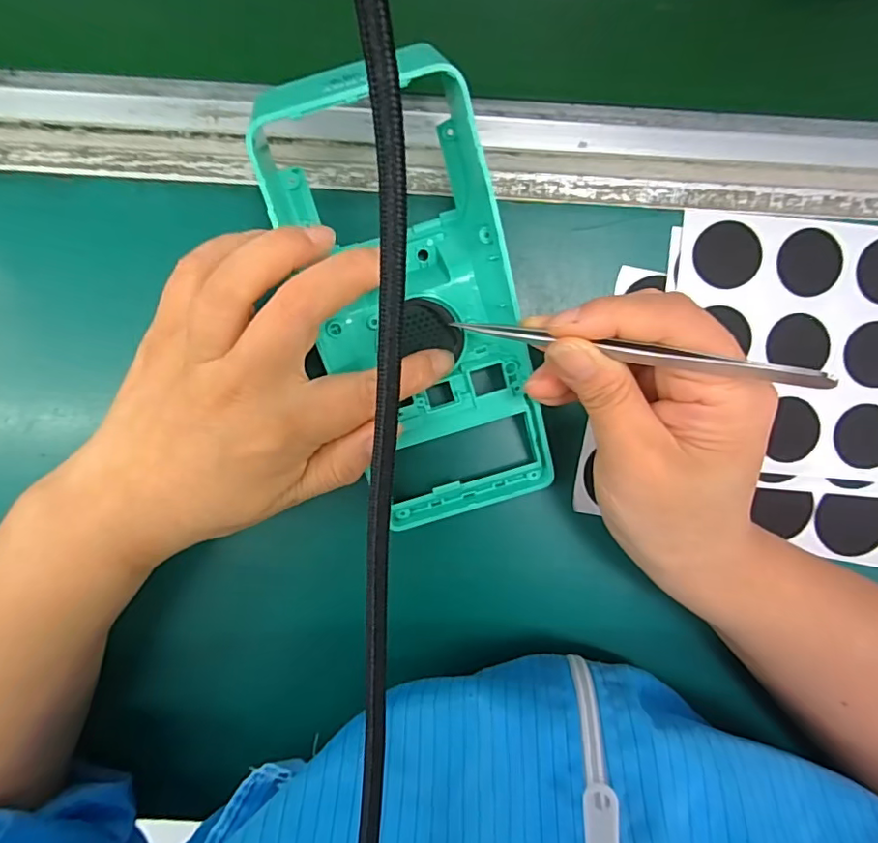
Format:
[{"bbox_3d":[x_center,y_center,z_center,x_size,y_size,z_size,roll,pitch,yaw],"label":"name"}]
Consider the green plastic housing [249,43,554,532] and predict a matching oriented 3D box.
[{"bbox_3d":[-0.009,-0.044,0.233,0.080,0.047,0.177,-19,108,1],"label":"green plastic housing"}]

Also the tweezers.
[{"bbox_3d":[0.059,-0.026,0.190,0.130,0.013,0.005,18,97,41],"label":"tweezers"}]

